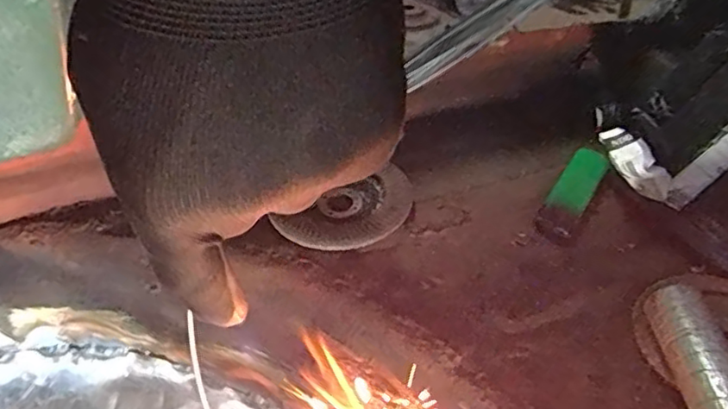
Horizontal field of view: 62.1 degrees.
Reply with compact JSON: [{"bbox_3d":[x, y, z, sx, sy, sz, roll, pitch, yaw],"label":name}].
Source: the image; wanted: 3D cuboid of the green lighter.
[{"bbox_3d":[0.129,-0.007,0.377,0.023,0.015,0.080,21,43,23],"label":"green lighter"}]

